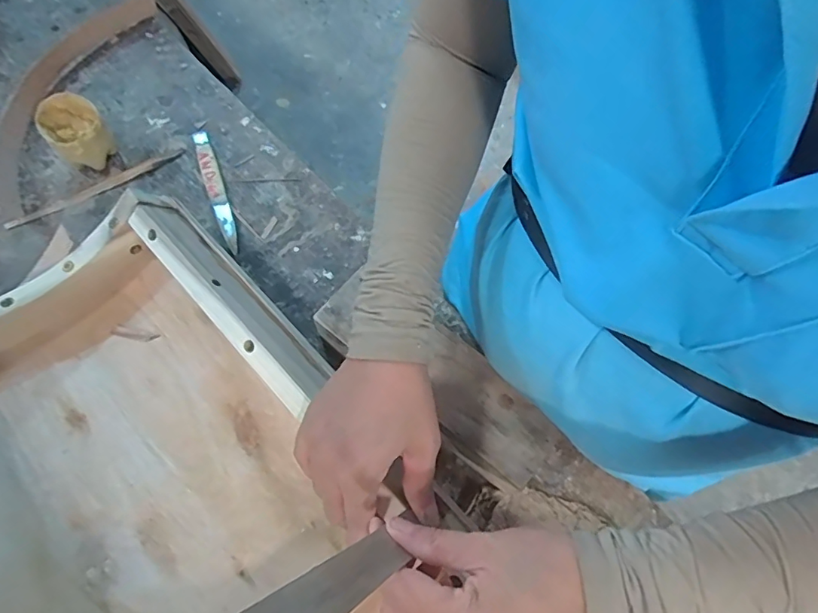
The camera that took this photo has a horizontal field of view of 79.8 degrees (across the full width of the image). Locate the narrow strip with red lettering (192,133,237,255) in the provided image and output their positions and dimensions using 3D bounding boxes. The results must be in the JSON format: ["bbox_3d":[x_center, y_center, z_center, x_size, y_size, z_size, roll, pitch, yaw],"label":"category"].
[{"bbox_3d":[-0.204,-0.126,0.515,0.018,0.008,0.165,-19,68,-13],"label":"narrow strip with red lettering"}]

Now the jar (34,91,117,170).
[{"bbox_3d":[-0.338,-0.176,0.501,0.053,0.060,0.056,2,65,-4],"label":"jar"}]

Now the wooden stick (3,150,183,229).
[{"bbox_3d":[-0.323,-0.123,0.507,0.178,0.006,0.014,-30,71,-17],"label":"wooden stick"}]

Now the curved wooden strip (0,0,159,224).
[{"bbox_3d":[-0.389,-0.238,0.540,0.084,0.038,0.318,16,65,3],"label":"curved wooden strip"}]

